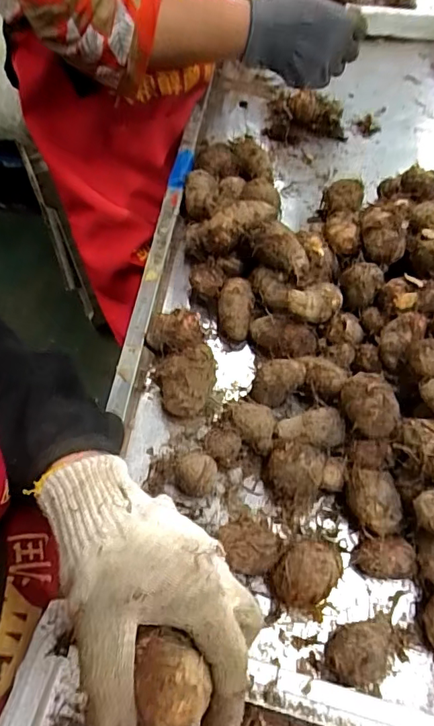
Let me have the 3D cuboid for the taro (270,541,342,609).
[{"bbox_3d":[0.073,0.172,0.411,0.060,0.043,0.044,-36,67,-19],"label":"taro"}]

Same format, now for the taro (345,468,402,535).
[{"bbox_3d":[0.135,0.123,0.440,0.039,0.037,0.054,-10,62,-7],"label":"taro"}]

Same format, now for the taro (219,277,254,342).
[{"bbox_3d":[0.020,-0.056,0.542,0.034,0.041,0.060,-1,61,-2],"label":"taro"}]

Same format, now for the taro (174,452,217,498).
[{"bbox_3d":[-0.019,0.104,0.453,0.036,0.036,0.037,1,61,-1],"label":"taro"}]

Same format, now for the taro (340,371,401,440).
[{"bbox_3d":[0.136,0.037,0.447,0.043,0.038,0.057,-29,65,-16],"label":"taro"}]

